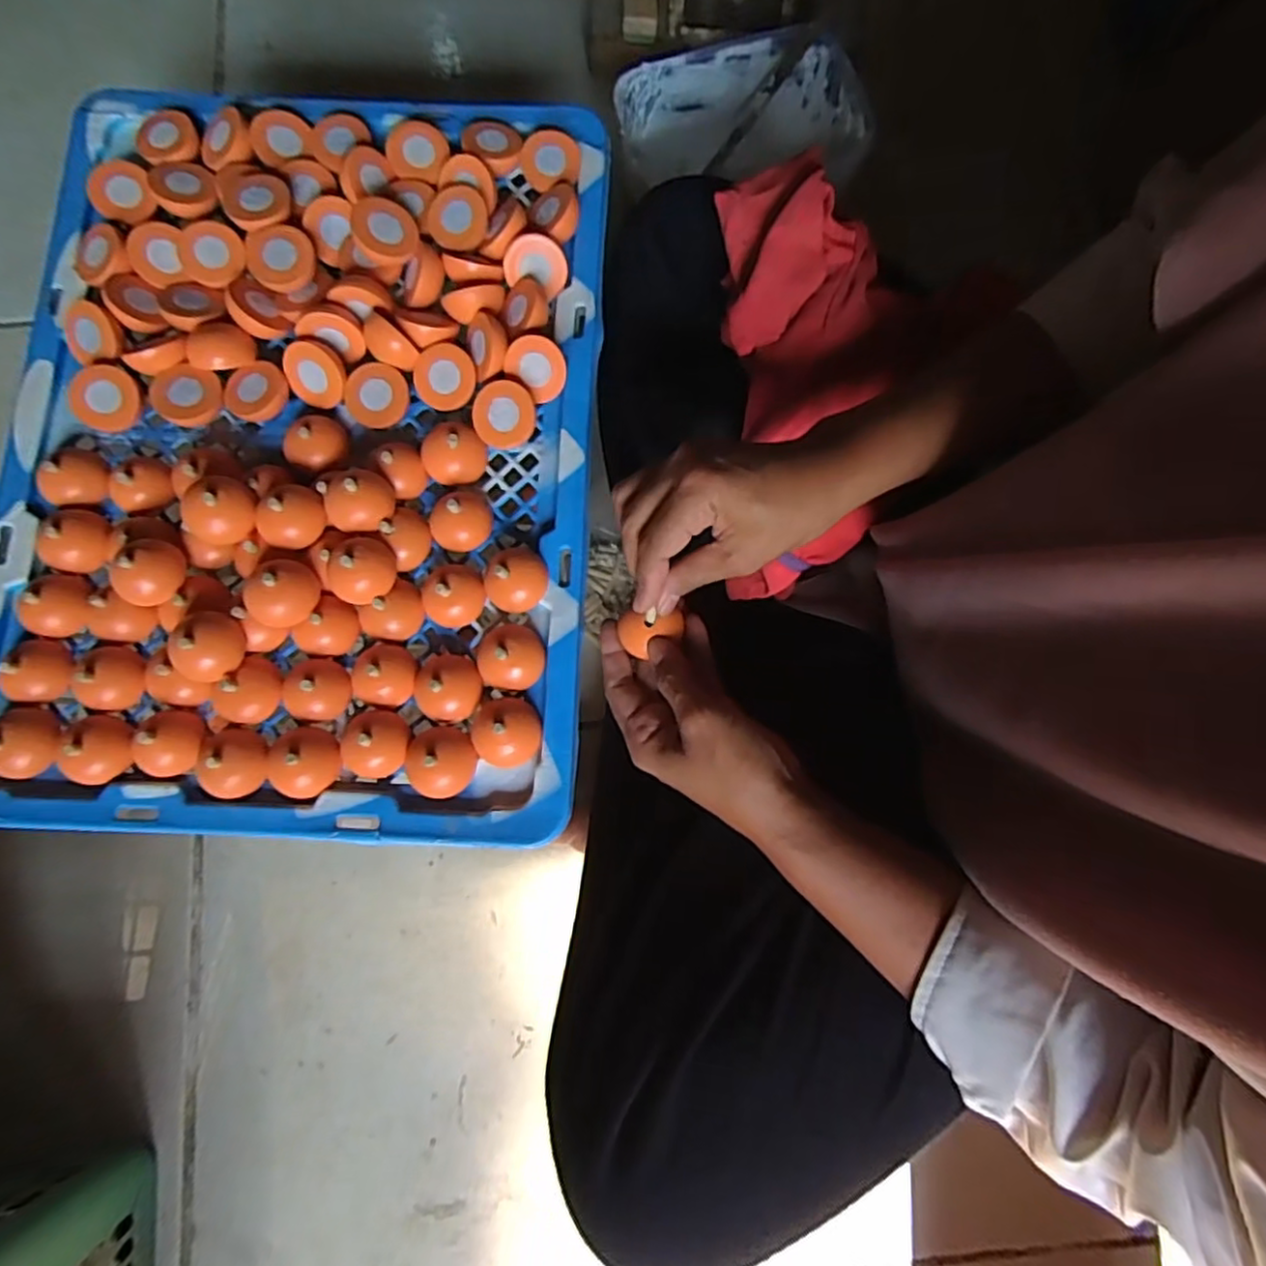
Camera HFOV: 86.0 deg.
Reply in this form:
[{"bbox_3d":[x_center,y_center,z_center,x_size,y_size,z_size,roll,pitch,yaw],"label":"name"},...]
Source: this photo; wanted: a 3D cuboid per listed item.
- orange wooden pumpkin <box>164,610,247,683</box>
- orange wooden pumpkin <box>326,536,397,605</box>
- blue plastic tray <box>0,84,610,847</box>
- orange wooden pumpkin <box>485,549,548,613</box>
[{"bbox_3d":[-0.238,0.006,0.376,0.038,0.033,0.038,8,80,2],"label":"orange wooden pumpkin"},{"bbox_3d":[-0.155,-0.036,0.388,0.034,0.035,0.037,0,80,1],"label":"orange wooden pumpkin"},{"bbox_3d":[-0.202,-0.123,0.410,0.350,0.039,0.467,2,80,-1],"label":"blue plastic tray"},{"bbox_3d":[-0.068,-0.031,0.392,0.036,0.025,0.034,0,80,1],"label":"orange wooden pumpkin"}]

